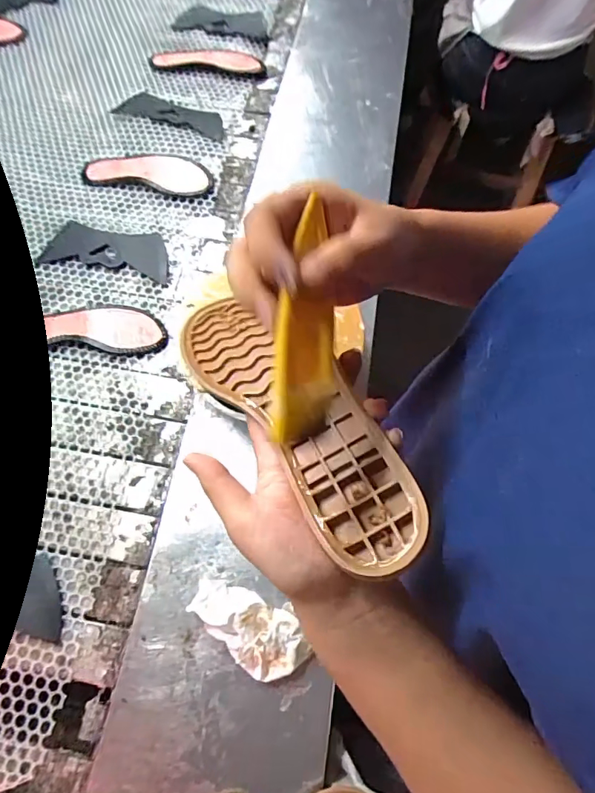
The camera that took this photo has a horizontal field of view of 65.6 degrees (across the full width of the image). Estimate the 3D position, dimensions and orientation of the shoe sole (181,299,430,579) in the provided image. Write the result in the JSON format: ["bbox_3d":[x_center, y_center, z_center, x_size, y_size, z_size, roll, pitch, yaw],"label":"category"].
[{"bbox_3d":[-0.011,0.002,0.288,0.062,0.017,0.238,-35,54,-14],"label":"shoe sole"}]

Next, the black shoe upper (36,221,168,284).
[{"bbox_3d":[-0.308,-0.246,0.760,0.200,0.008,0.091,8,66,4],"label":"black shoe upper"}]

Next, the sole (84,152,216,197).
[{"bbox_3d":[-0.262,-0.401,0.809,0.225,0.020,0.082,7,66,4],"label":"sole"}]

